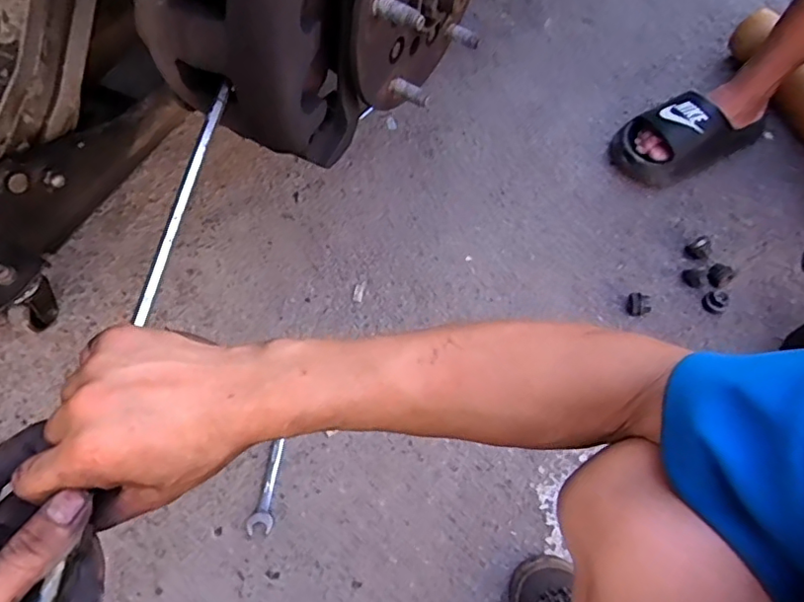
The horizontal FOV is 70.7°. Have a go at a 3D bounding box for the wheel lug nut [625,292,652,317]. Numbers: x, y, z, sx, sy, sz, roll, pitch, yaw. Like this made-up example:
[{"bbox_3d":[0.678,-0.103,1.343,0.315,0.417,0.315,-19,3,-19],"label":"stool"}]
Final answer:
[{"bbox_3d":[0.321,0.005,0.769,0.030,0.023,0.028,0,64,0],"label":"wheel lug nut"}]

